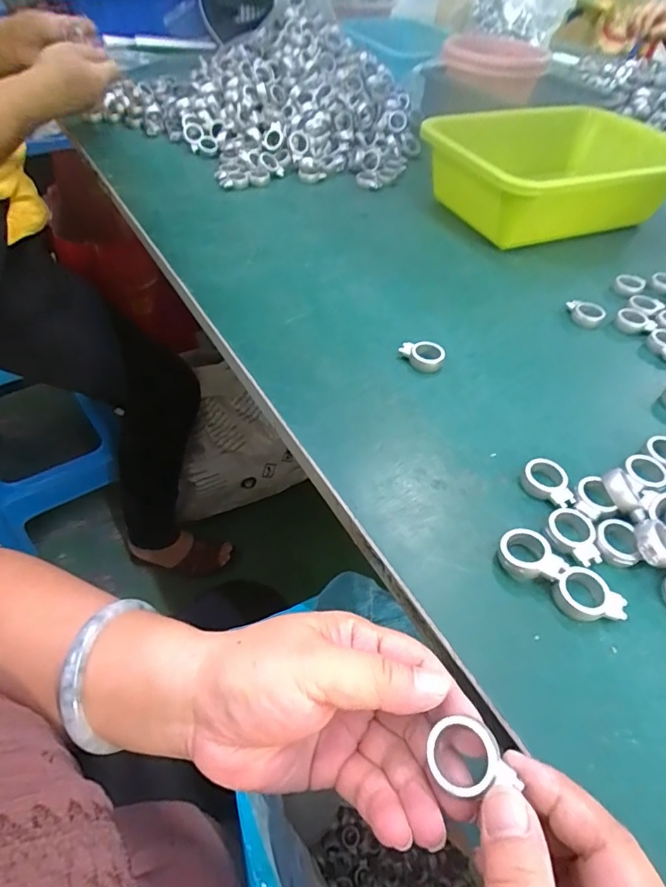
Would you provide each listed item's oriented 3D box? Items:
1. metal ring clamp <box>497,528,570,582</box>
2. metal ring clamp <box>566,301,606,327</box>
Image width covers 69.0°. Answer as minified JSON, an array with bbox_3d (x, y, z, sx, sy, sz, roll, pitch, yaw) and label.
[{"bbox_3d":[0.104,0.063,0.260,0.026,0.018,0.032,-31,57,-27],"label":"metal ring clamp"},{"bbox_3d":[0.221,-0.115,0.427,0.032,0.013,0.021,29,53,21],"label":"metal ring clamp"}]

